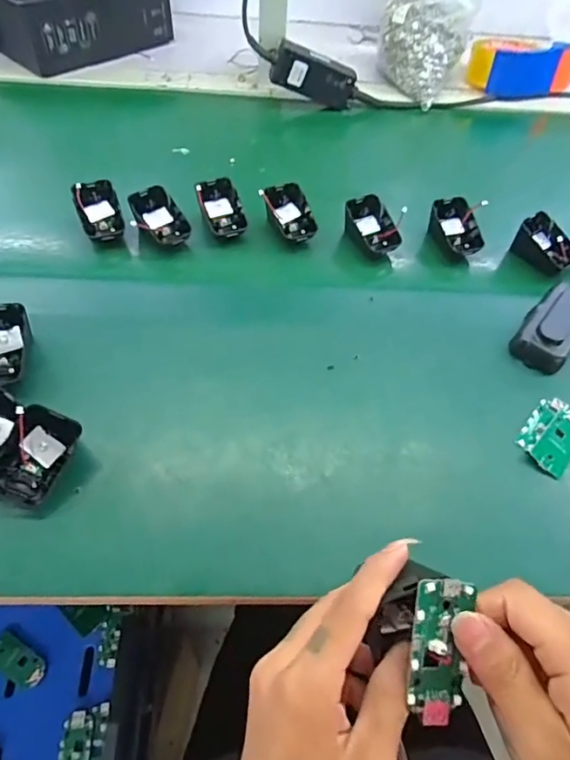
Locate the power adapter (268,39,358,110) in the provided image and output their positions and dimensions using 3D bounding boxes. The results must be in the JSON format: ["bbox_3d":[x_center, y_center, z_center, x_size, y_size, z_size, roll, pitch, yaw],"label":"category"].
[{"bbox_3d":[0.040,-0.418,0.706,0.114,0.052,0.025,13,51,-20],"label":"power adapter"}]

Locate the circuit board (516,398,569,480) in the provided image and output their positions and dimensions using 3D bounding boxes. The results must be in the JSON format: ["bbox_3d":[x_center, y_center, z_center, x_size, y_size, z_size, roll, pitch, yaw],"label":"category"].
[{"bbox_3d":[0.231,0.047,0.441,0.043,0.012,0.069,34,59,19],"label":"circuit board"}]

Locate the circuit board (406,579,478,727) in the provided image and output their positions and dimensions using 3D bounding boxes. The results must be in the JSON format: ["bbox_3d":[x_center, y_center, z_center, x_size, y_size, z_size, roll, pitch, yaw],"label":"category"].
[{"bbox_3d":[0.074,0.126,0.240,0.030,0.011,0.062,5,86,-2],"label":"circuit board"}]

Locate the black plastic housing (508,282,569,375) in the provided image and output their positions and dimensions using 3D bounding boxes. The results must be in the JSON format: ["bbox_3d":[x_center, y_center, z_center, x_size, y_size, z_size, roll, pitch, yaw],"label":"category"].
[{"bbox_3d":[0.262,-0.054,0.493,0.051,0.034,0.100,36,59,20],"label":"black plastic housing"}]

